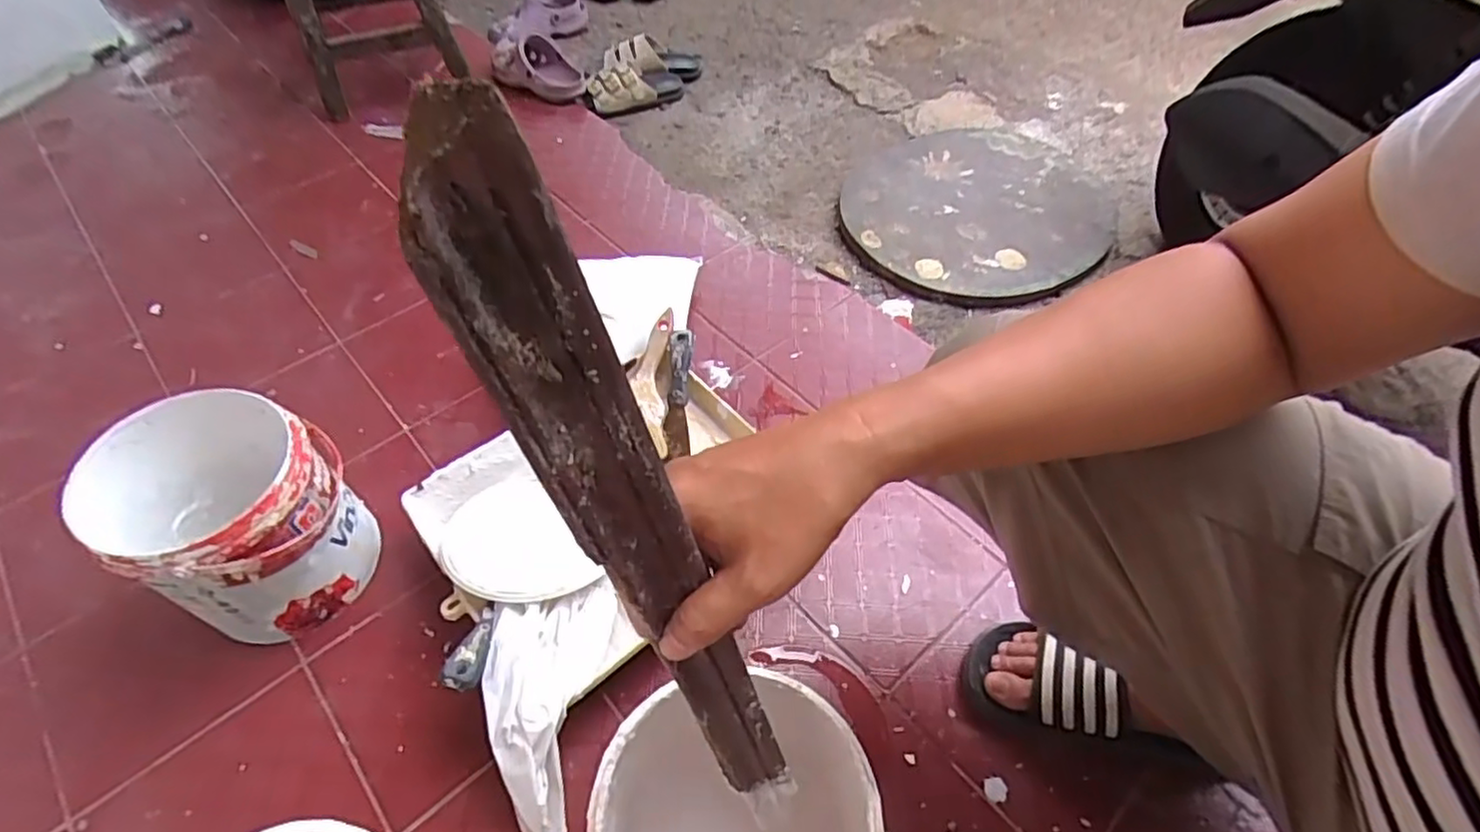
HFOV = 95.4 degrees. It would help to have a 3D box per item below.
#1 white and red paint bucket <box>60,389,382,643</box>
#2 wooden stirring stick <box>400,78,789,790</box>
[{"bbox_3d":[-0.472,0.102,0.658,0.198,0.196,0.177,30,58,23],"label":"white and red paint bucket"},{"bbox_3d":[-0.035,0.075,0.296,0.023,0.411,0.037,24,55,37],"label":"wooden stirring stick"}]

